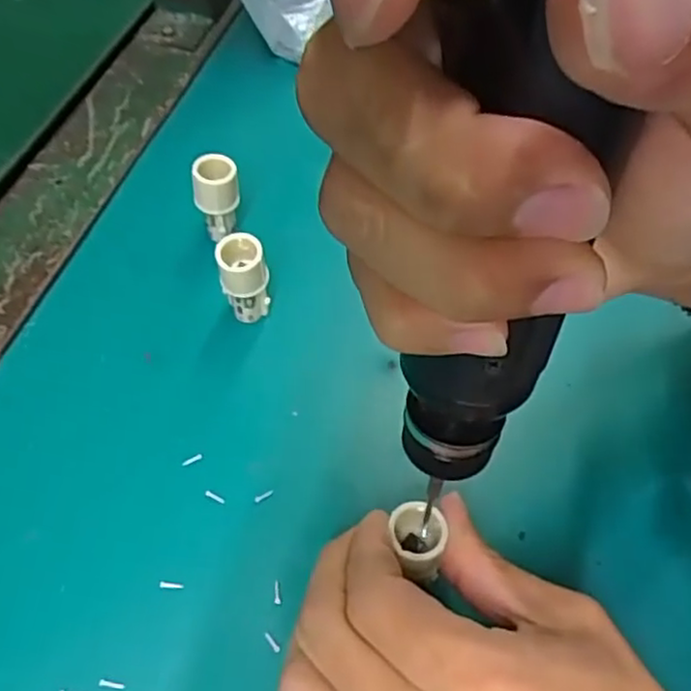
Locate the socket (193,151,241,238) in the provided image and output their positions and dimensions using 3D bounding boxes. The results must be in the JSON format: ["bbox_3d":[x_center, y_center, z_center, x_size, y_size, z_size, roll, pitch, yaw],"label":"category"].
[{"bbox_3d":[-0.058,-0.066,0.324,0.020,0.042,0.016,-8,56,-9],"label":"socket"}]

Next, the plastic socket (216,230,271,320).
[{"bbox_3d":[-0.042,-0.027,0.298,0.020,0.043,0.016,-6,55,-7],"label":"plastic socket"}]

